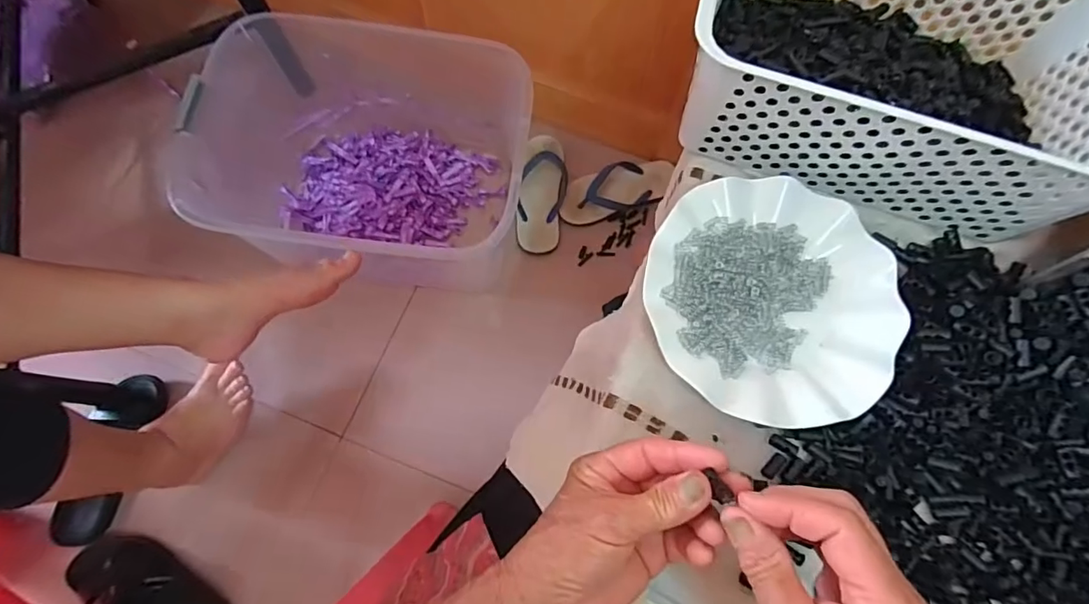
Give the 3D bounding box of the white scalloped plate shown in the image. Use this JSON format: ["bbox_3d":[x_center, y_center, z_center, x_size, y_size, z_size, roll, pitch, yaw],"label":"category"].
[{"bbox_3d":[0.166,-0.006,0.369,0.178,0.018,0.180,1,75,-2],"label":"white scalloped plate"}]

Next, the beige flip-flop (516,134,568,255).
[{"bbox_3d":[-0.002,-0.209,0.937,0.084,0.034,0.236,8,75,0],"label":"beige flip-flop"}]

